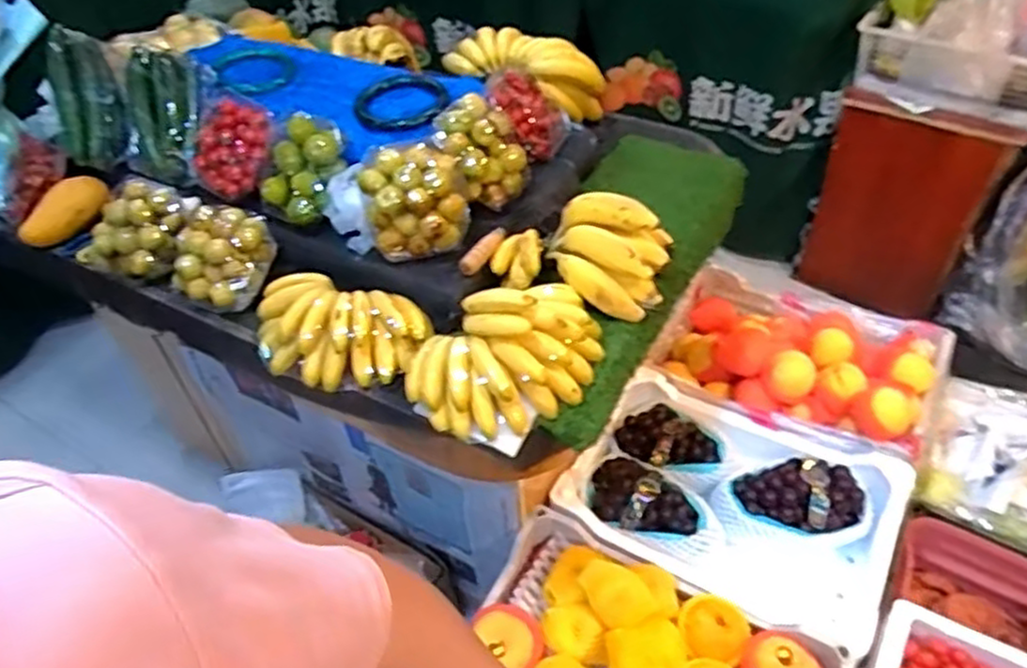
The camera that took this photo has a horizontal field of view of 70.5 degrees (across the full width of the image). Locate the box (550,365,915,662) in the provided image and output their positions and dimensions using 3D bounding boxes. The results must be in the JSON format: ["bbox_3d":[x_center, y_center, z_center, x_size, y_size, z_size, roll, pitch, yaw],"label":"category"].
[{"bbox_3d":[0.378,0.314,1.294,0.524,0.183,0.383,27,53,27],"label":"box"}]

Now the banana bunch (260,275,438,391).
[{"bbox_3d":[-0.238,-0.005,0.988,0.245,0.068,0.147,12,48,16],"label":"banana bunch"}]

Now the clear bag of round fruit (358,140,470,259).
[{"bbox_3d":[-0.136,-0.179,1.007,0.137,0.138,0.104,-6,45,-2],"label":"clear bag of round fruit"}]

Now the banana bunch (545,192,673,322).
[{"bbox_3d":[0.135,-0.118,1.011,0.172,0.115,0.157,2,46,6],"label":"banana bunch"}]

